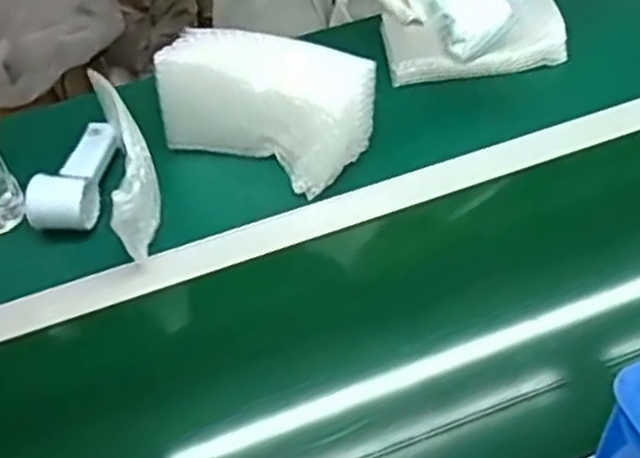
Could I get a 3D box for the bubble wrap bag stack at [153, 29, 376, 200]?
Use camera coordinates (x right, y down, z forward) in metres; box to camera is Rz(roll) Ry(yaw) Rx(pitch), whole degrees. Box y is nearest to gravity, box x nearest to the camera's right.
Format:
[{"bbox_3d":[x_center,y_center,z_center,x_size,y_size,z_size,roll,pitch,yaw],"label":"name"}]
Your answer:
[{"bbox_3d":[-0.058,-0.127,0.831,0.215,0.118,0.092,17,53,18],"label":"bubble wrap bag stack"}]

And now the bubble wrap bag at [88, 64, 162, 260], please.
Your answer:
[{"bbox_3d":[-0.192,-0.079,0.781,0.045,0.126,0.184,-12,50,-5],"label":"bubble wrap bag"}]

